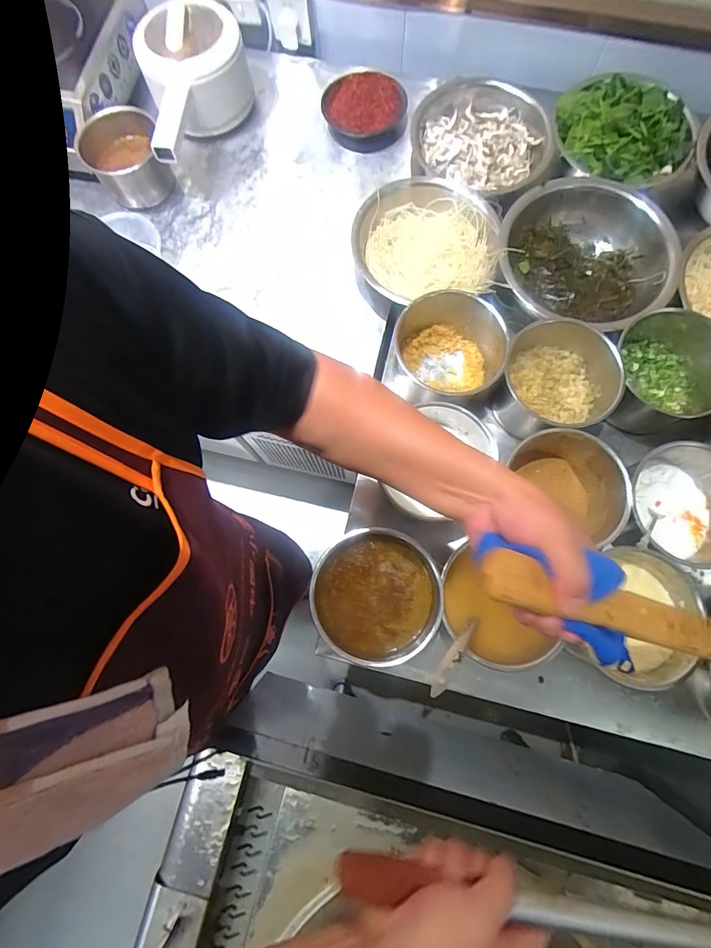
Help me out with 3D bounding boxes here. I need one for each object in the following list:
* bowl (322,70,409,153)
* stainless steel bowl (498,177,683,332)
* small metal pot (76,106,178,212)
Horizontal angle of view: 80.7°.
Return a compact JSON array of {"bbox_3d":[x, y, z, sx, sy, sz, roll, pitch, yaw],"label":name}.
[{"bbox_3d":[0.018,-0.730,0.841,0.171,0.050,0.141,27,79,7],"label":"bowl"},{"bbox_3d":[0.382,-0.359,0.714,0.283,0.088,0.274,22,78,6],"label":"stainless steel bowl"},{"bbox_3d":[-0.440,-0.608,0.806,0.142,0.098,0.149,0,77,1],"label":"small metal pot"}]

